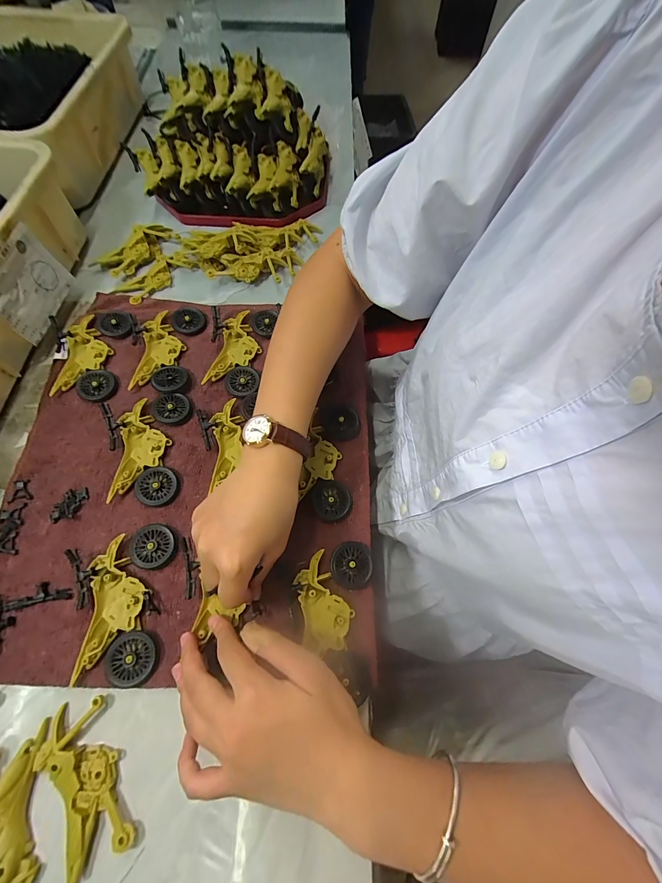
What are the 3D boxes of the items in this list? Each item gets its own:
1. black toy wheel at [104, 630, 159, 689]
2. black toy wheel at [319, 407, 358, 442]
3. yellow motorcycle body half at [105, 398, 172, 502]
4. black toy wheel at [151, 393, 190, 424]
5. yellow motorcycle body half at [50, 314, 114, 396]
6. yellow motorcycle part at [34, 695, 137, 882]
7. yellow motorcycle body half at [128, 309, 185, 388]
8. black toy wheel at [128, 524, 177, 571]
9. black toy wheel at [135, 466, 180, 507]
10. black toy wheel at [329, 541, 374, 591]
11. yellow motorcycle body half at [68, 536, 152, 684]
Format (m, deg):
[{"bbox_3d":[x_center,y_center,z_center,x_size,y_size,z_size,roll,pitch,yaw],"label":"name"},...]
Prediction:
[{"bbox_3d":[-0.154,0.168,0.263,0.036,0.007,0.037,0,66,-1],"label":"black toy wheel"},{"bbox_3d":[0.008,-0.020,0.351,0.038,0.010,0.040,0,66,-1],"label":"black toy wheel"},{"bbox_3d":[-0.184,0.005,0.333,0.044,0.010,0.099,-6,66,-4],"label":"yellow motorcycle body half"},{"bbox_3d":[-0.165,-0.034,0.352,0.035,0.004,0.034,7,66,-16],"label":"black toy wheel"},{"bbox_3d":[-0.272,-0.097,0.379,0.044,0.012,0.101,-2,66,-2],"label":"yellow motorcycle body half"},{"bbox_3d":[-0.171,0.237,0.235,0.044,0.011,0.097,-28,69,-13],"label":"yellow motorcycle part"},{"bbox_3d":[-0.191,-0.104,0.384,0.043,0.010,0.100,2,66,0],"label":"yellow motorcycle body half"},{"bbox_3d":[-0.155,0.092,0.296,0.036,0.009,0.036,0,66,-1],"label":"black toy wheel"},{"bbox_3d":[-0.163,0.042,0.320,0.036,0.008,0.037,-31,70,-14],"label":"black toy wheel"},{"bbox_3d":[0.018,0.106,0.293,0.035,0.009,0.038,0,66,-1],"label":"black toy wheel"},{"bbox_3d":[-0.176,0.130,0.277,0.043,0.010,0.096,-7,66,-4],"label":"yellow motorcycle body half"}]

